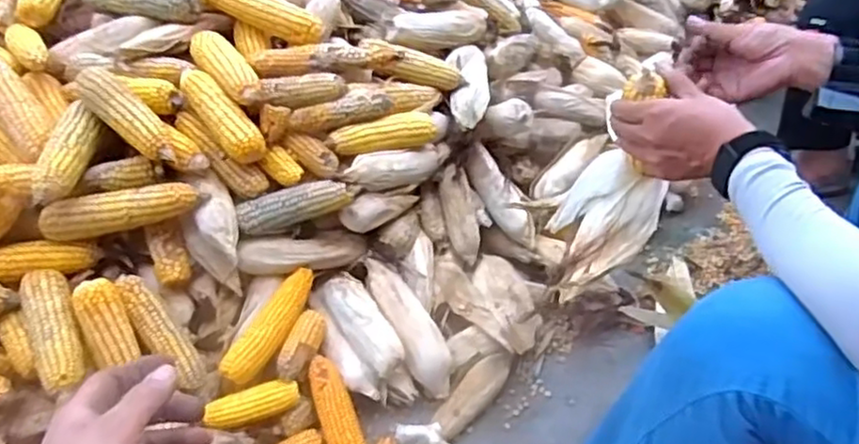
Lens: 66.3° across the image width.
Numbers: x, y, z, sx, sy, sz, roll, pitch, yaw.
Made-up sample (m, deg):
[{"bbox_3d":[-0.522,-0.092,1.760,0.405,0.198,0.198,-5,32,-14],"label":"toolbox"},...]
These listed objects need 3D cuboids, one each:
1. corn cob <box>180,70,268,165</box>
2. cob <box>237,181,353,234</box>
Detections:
[{"bbox_3d":[-0.280,-0.141,0.874,0.049,0.039,0.156,-35,75,-28],"label":"corn cob"},{"bbox_3d":[-0.182,-0.023,0.885,0.147,0.036,0.036,-15,49,2],"label":"cob"}]

